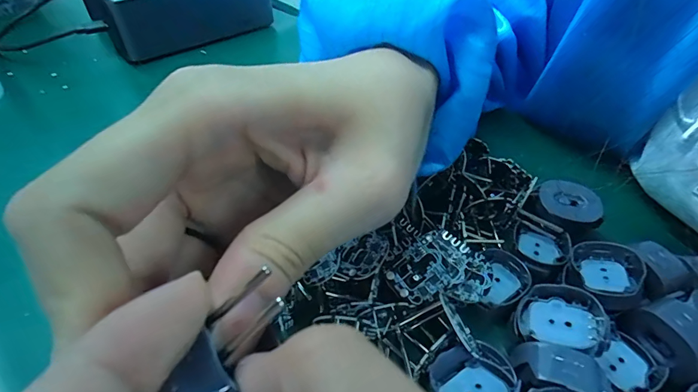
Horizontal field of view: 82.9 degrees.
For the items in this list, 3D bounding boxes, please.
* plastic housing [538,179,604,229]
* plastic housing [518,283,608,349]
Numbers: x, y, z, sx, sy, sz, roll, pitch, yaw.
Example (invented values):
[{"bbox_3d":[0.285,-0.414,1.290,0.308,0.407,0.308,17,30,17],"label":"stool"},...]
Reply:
[{"bbox_3d":[0.105,0.003,0.188,0.028,0.008,0.020,24,67,26],"label":"plastic housing"},{"bbox_3d":[0.078,0.043,0.144,0.027,0.010,0.026,0,44,0],"label":"plastic housing"}]

